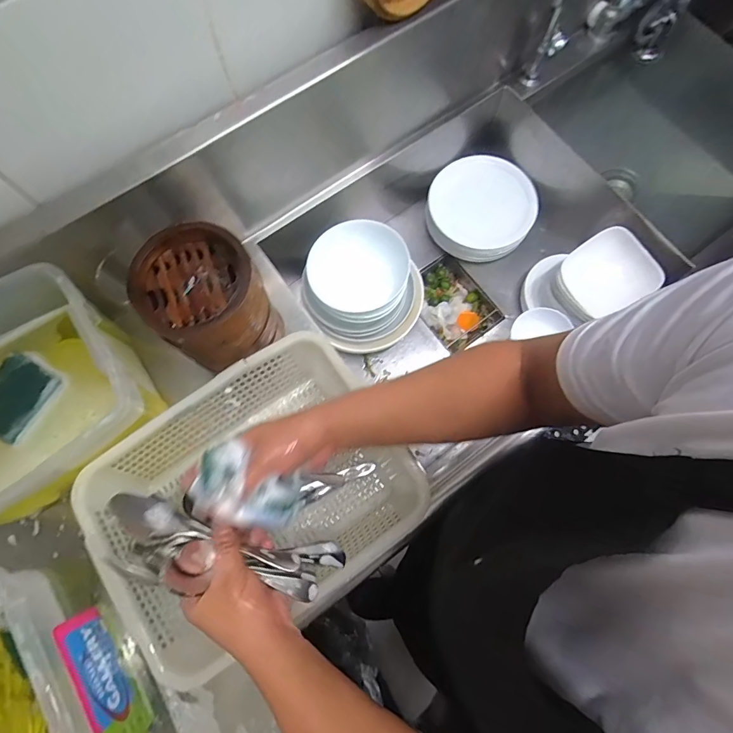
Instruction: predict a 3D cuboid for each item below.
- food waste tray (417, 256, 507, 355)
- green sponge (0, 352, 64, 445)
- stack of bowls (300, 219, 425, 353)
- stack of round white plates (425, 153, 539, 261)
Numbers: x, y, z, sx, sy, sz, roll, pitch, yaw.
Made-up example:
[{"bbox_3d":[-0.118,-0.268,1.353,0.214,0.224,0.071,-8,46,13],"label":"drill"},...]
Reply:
[{"bbox_3d":[0.191,-0.147,0.965,0.152,0.060,0.214,-37,77,-9],"label":"food waste tray"},{"bbox_3d":[-0.456,0.038,0.539,0.075,0.029,0.099,33,77,9],"label":"green sponge"},{"bbox_3d":[-0.007,-0.153,0.811,0.241,0.168,0.211,10,75,3],"label":"stack of bowls"},{"bbox_3d":[0.254,-0.355,0.924,0.232,0.094,0.215,12,75,4],"label":"stack of round white plates"}]

